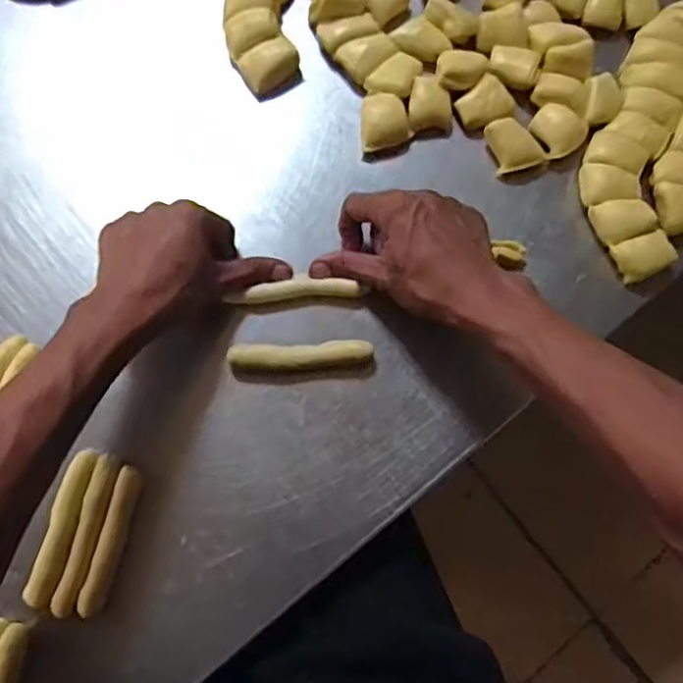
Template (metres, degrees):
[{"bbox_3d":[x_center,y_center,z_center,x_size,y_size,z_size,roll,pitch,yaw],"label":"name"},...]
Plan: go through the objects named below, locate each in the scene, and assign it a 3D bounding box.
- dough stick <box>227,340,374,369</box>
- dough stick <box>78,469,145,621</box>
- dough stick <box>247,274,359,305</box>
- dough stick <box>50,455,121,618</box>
[{"bbox_3d":[-0.029,0.010,0.460,0.102,0.017,0.016,-3,73,-3],"label":"dough stick"},{"bbox_3d":[-0.152,0.133,0.419,0.015,0.018,0.095,13,73,2],"label":"dough stick"},{"bbox_3d":[-0.030,-0.041,0.482,0.085,0.011,0.020,-5,73,-6],"label":"dough stick"},{"bbox_3d":[-0.167,0.127,0.417,0.016,0.014,0.100,13,73,2],"label":"dough stick"}]

